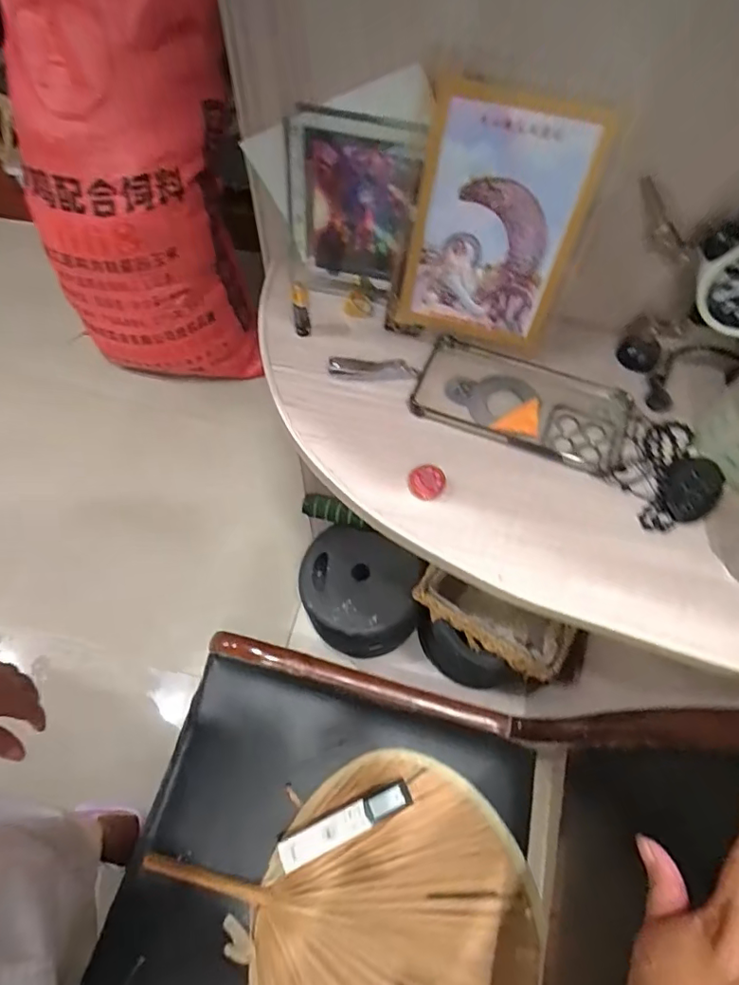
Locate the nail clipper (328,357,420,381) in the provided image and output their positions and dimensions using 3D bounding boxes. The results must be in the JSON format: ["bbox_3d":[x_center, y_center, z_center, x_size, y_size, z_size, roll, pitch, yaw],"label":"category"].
[{"bbox_3d":[0.003,-0.103,0.434,0.072,0.013,0.018,-2,65,-4],"label":"nail clipper"}]

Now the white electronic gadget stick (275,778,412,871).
[{"bbox_3d":[-0.025,0.363,0.579,0.150,0.024,0.030,-21,68,-12],"label":"white electronic gadget stick"}]

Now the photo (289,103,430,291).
[{"bbox_3d":[-0.016,-0.227,0.420,0.105,0.126,0.029,15,55,8],"label":"photo"}]

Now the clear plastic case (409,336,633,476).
[{"bbox_3d":[0.123,-0.070,0.427,0.166,0.016,0.081,19,66,6],"label":"clear plastic case"}]

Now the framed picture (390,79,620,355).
[{"bbox_3d":[0.091,-0.192,0.390,0.117,0.163,0.023,13,45,3],"label":"framed picture"}]

